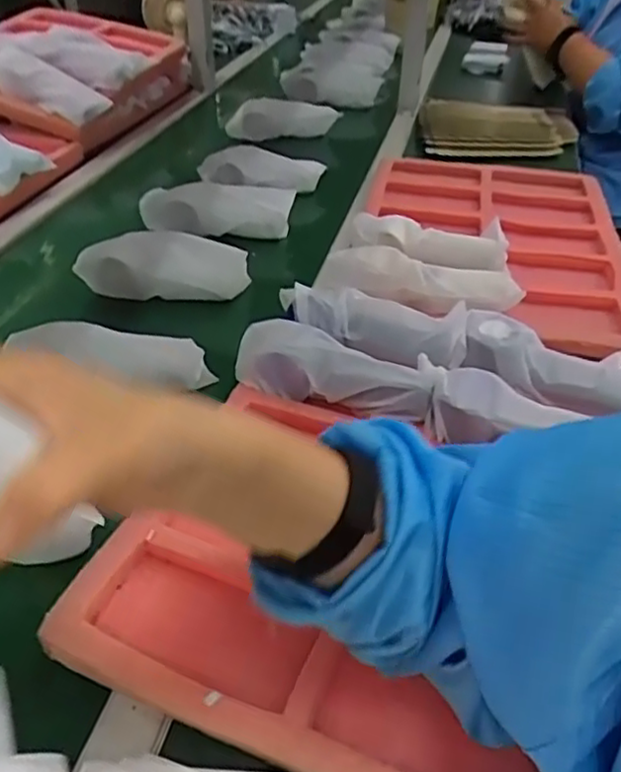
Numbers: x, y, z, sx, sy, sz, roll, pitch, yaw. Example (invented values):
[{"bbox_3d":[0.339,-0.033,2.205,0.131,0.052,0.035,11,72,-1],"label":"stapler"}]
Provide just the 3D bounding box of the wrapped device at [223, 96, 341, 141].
[{"bbox_3d":[-0.049,-0.466,1.164,0.191,0.072,0.063,3,38,1],"label":"wrapped device"}]

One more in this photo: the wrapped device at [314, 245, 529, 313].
[{"bbox_3d":[0.118,-0.116,0.712,0.208,0.052,0.067,5,38,4],"label":"wrapped device"}]

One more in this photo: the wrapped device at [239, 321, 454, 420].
[{"bbox_3d":[0.020,-0.018,0.579,0.185,0.041,0.061,15,40,16],"label":"wrapped device"}]

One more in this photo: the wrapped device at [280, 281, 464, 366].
[{"bbox_3d":[0.054,-0.058,0.613,0.179,0.043,0.060,9,39,9],"label":"wrapped device"}]

